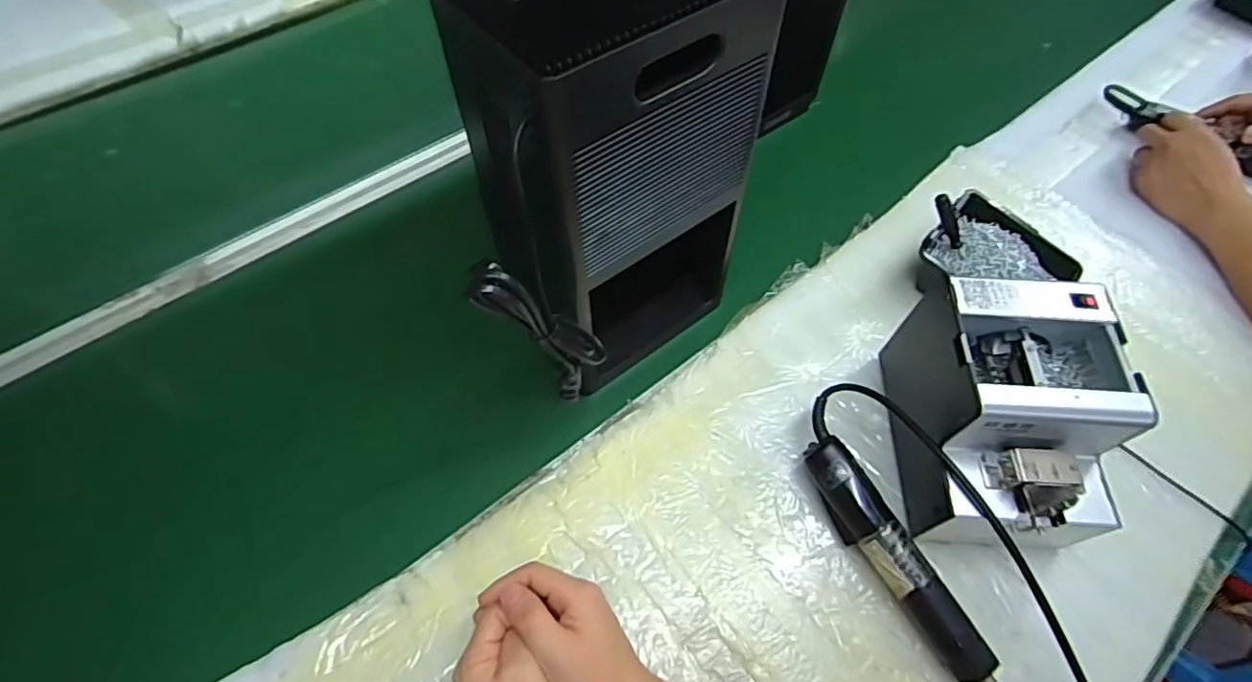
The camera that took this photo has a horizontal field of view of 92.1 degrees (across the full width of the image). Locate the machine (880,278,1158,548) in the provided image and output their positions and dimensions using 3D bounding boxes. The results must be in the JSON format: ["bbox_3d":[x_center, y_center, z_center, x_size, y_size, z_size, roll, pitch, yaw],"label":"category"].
[{"bbox_3d":[0.309,0.059,0.494,0.124,0.144,0.175,4,57,1],"label":"machine"}]

